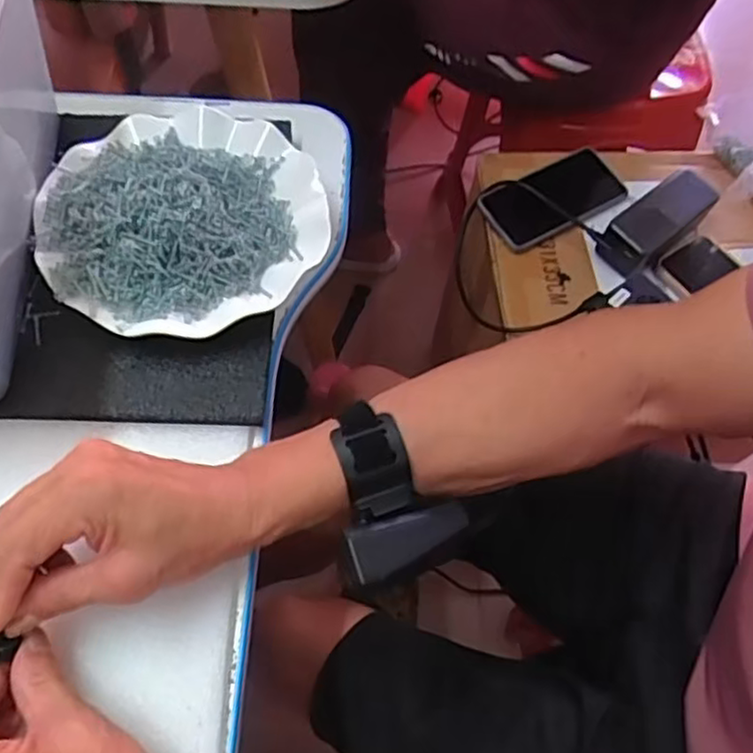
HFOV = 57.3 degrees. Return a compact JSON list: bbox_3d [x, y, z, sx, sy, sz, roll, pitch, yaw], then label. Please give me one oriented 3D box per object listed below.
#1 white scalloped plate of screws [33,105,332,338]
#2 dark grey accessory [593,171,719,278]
[{"bbox_3d":[-0.127,-0.106,0.454,0.174,0.040,0.178,1,62,-2],"label":"white scalloped plate of screws"},{"bbox_3d":[0.304,-0.169,0.736,0.154,0.037,0.054,-39,71,-20],"label":"dark grey accessory"}]

